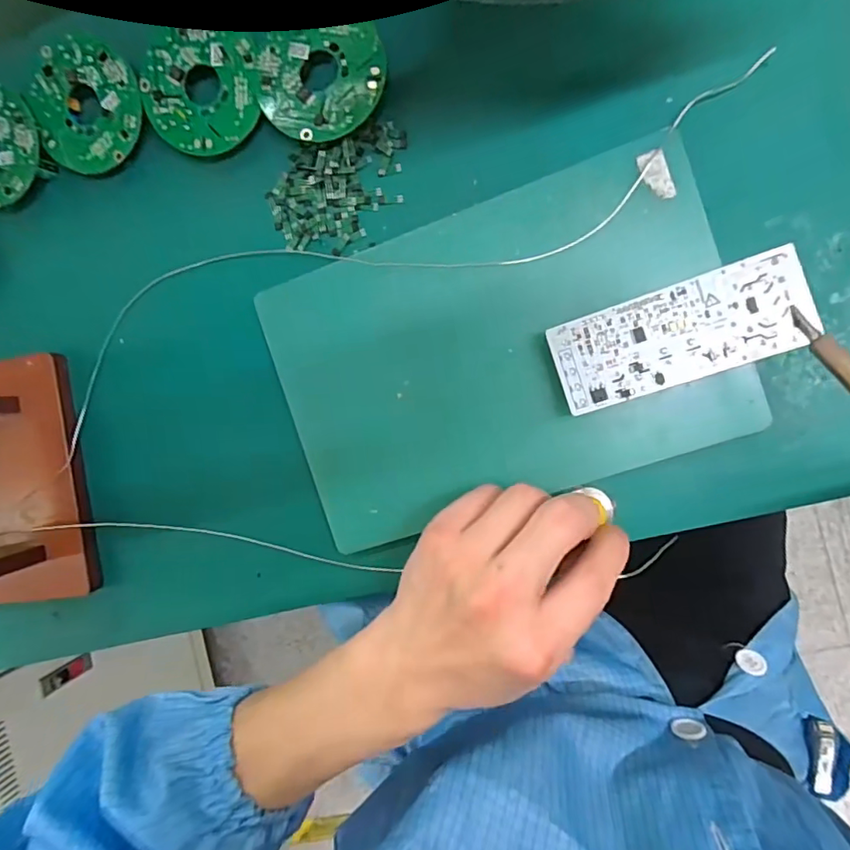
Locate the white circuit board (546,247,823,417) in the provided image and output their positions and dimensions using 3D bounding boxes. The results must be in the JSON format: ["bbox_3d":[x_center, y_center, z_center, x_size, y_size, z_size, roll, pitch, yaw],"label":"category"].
[{"bbox_3d":[0.110,-0.040,0.231,0.103,0.004,0.042,-18,89,14],"label":"white circuit board"}]

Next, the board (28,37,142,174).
[{"bbox_3d":[-0.179,-0.167,0.274,0.060,0.006,0.061,30,97,7],"label":"board"}]

